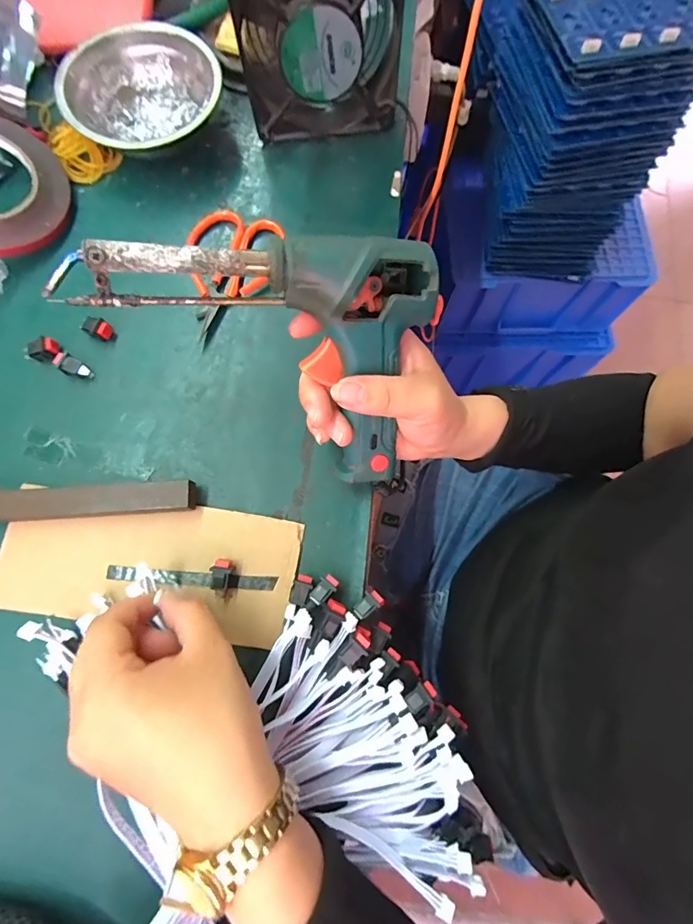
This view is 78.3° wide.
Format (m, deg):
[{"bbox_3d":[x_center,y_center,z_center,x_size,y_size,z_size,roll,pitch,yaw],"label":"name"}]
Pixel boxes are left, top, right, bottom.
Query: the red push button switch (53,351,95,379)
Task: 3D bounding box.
[{"bbox_3d":[-0.202,-0.070,0.315,0.028,0.009,0.014,29,76,-18],"label":"red push button switch"}]

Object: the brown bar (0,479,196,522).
[{"bbox_3d":[-0.210,0.029,0.286,0.213,0.018,0.020,-3,76,-2],"label":"brown bar"}]

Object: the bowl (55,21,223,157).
[{"bbox_3d":[-0.168,-0.301,0.360,0.124,0.041,0.124,0,76,-1],"label":"bowl"}]

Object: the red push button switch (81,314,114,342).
[{"bbox_3d":[-0.187,-0.100,0.323,0.021,0.010,0.014,22,77,4],"label":"red push button switch"}]

